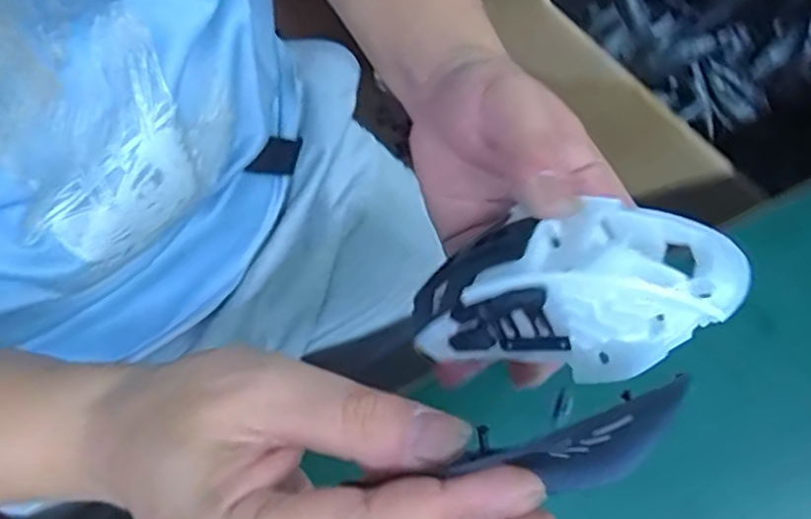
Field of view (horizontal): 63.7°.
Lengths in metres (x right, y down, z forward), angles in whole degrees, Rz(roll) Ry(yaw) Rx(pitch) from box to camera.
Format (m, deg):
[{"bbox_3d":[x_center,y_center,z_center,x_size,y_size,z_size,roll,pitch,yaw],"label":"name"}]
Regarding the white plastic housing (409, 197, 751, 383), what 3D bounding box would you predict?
[{"bbox_3d":[0.049,0.008,0.226,0.048,0.117,0.066,61,40,-18],"label":"white plastic housing"}]

